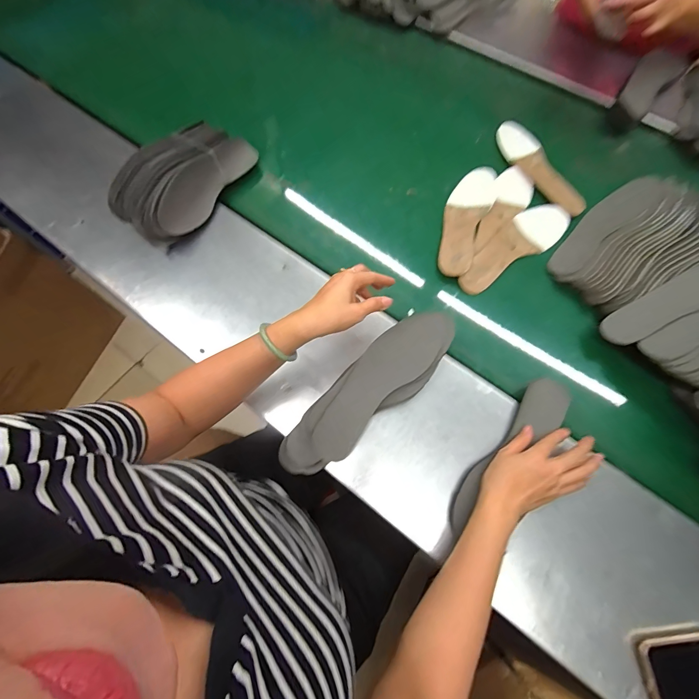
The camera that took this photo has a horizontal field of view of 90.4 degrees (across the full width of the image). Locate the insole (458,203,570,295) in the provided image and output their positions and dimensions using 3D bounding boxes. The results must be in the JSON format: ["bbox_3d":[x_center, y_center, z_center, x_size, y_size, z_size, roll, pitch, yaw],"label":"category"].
[{"bbox_3d":[0.299,-0.185,0.632,0.254,0.019,0.079,-38,74,-14],"label":"insole"}]

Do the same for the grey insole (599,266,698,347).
[{"bbox_3d":[0.524,-0.084,0.524,0.273,0.011,0.080,-24,60,11],"label":"grey insole"}]

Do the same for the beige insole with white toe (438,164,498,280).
[{"bbox_3d":[0.218,-0.249,0.653,0.077,0.010,0.264,23,70,8],"label":"beige insole with white toe"}]

